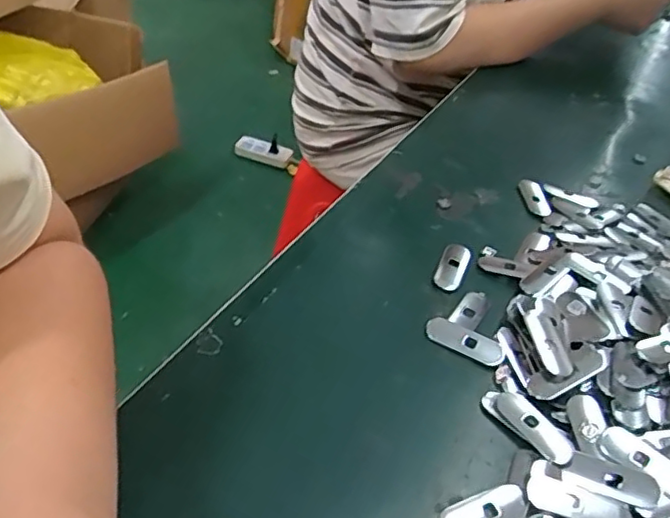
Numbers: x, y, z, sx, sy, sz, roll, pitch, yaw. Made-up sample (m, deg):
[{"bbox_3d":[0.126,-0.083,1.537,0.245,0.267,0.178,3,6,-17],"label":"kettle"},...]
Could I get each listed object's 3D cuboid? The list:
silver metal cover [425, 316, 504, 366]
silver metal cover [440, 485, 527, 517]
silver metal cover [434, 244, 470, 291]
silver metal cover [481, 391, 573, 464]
[{"bbox_3d":[0.083,0.053,0.394,0.051,0.005,0.018,26,44,20],"label":"silver metal cover"},{"bbox_3d":[0.075,0.127,0.305,0.049,0.004,0.020,-11,44,-20],"label":"silver metal cover"},{"bbox_3d":[0.087,0.005,0.448,0.020,0.004,0.048,18,42,12],"label":"silver metal cover"},{"bbox_3d":[0.110,0.092,0.344,0.022,0.005,0.054,-24,50,-31],"label":"silver metal cover"}]

